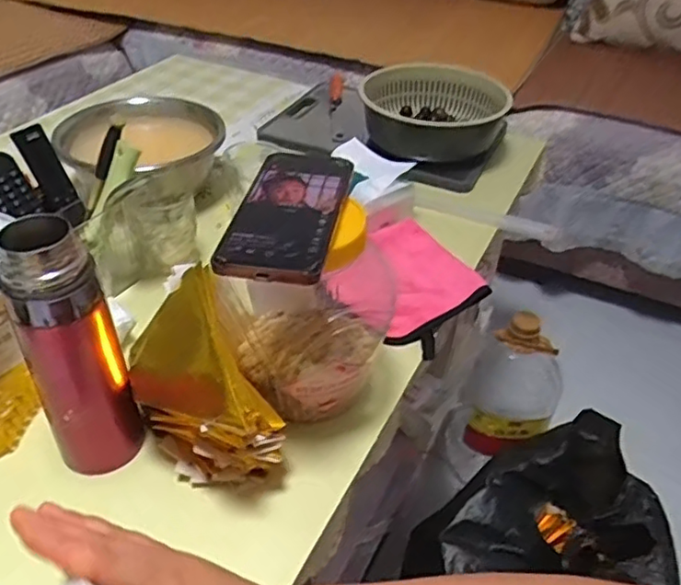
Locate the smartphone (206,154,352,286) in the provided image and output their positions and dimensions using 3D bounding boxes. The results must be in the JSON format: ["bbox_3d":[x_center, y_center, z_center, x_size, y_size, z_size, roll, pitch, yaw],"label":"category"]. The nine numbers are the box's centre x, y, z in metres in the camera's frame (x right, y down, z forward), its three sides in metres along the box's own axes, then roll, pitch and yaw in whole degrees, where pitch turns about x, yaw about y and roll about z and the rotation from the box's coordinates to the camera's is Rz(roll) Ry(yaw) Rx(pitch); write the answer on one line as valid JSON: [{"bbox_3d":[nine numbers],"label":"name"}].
[{"bbox_3d":[-0.038,-0.063,0.465,0.077,0.013,0.160,8,40,6],"label":"smartphone"}]

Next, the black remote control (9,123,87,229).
[{"bbox_3d":[-0.309,-0.125,0.666,0.015,0.110,0.034,-6,24,47],"label":"black remote control"}]

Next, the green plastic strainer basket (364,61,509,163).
[{"bbox_3d":[0.144,-0.292,0.975,0.214,0.081,0.246,5,40,2],"label":"green plastic strainer basket"}]

